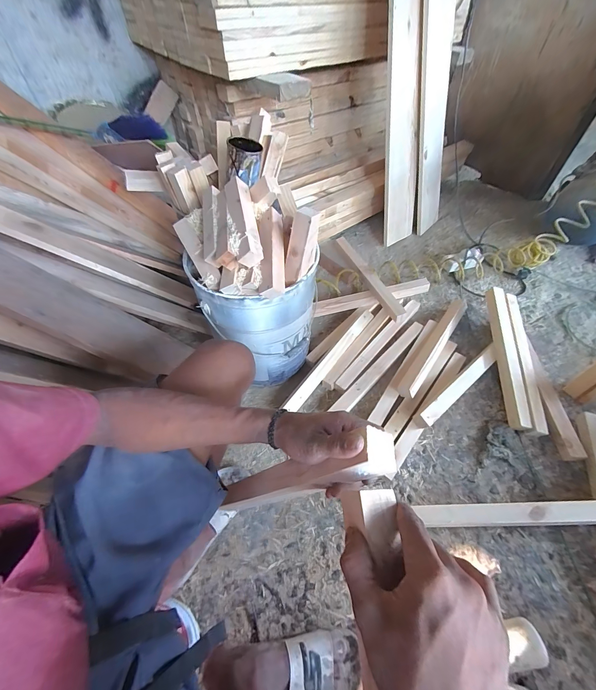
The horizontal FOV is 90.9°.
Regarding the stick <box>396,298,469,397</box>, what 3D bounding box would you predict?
[{"bbox_3d":[0.406,-0.005,0.863,0.049,0.029,0.417,30,59,25],"label":"stick"}]

